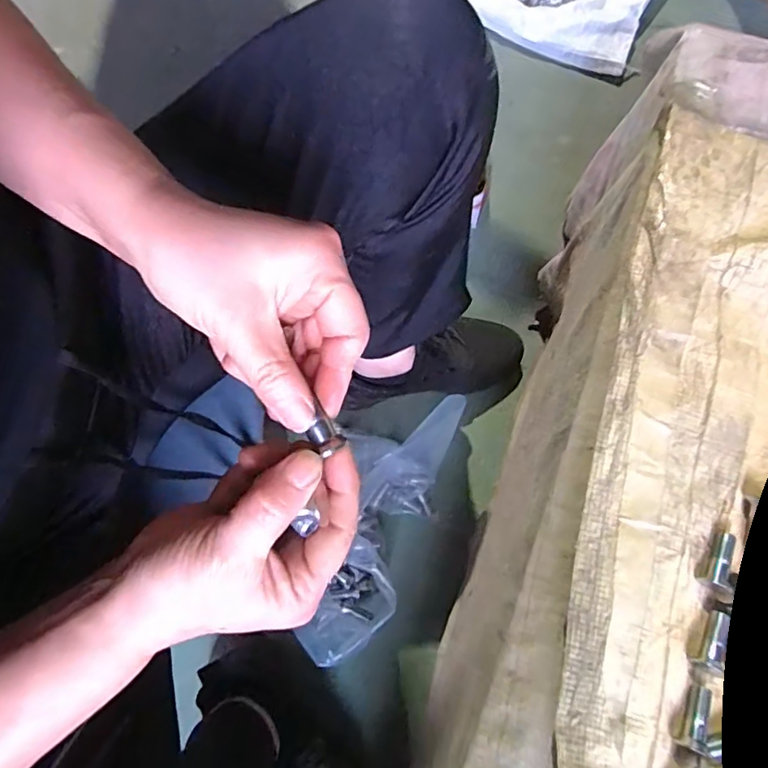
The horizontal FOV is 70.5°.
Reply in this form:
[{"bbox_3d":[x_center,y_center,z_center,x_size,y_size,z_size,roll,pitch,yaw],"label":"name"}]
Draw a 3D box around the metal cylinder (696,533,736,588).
[{"bbox_3d":[0.206,0.107,0.334,0.010,0.013,0.034,28,77,7],"label":"metal cylinder"}]

